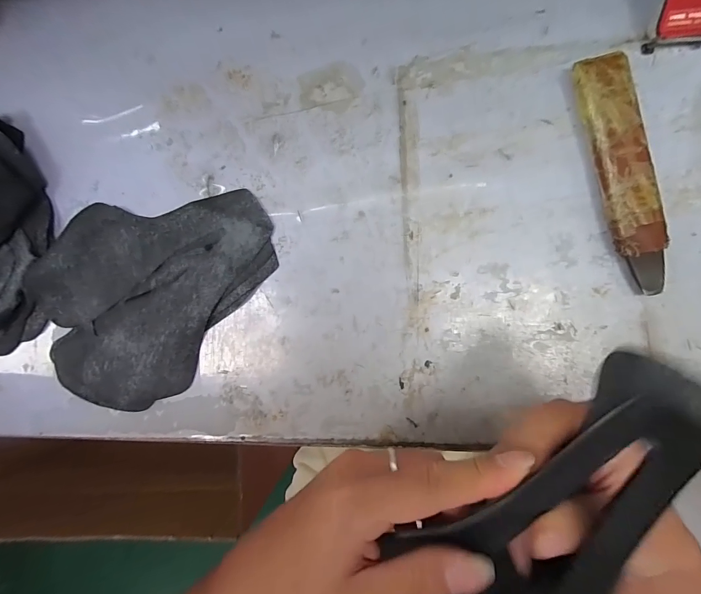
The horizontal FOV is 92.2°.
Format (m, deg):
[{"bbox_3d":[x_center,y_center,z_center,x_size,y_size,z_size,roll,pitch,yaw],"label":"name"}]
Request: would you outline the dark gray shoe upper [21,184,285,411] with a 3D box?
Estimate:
[{"bbox_3d":[-0.188,0.004,0.321,0.235,0.023,0.188,-4,88,8],"label":"dark gray shoe upper"}]

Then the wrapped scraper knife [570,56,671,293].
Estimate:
[{"bbox_3d":[0.214,-0.097,0.266,0.038,0.018,0.185,-10,87,8],"label":"wrapped scraper knife"}]

